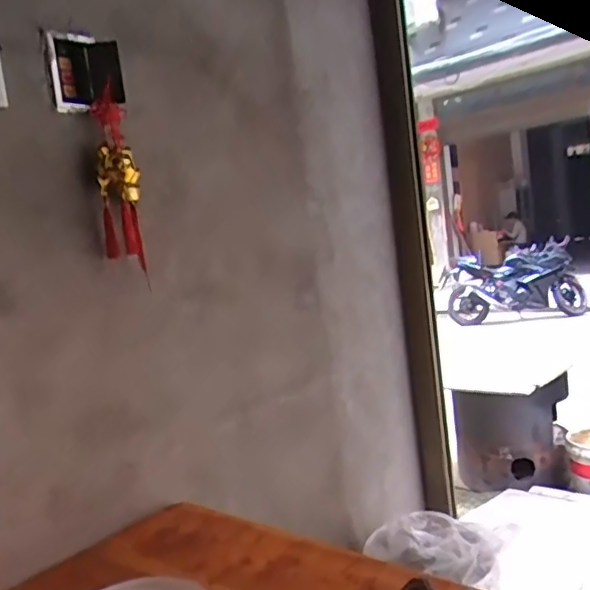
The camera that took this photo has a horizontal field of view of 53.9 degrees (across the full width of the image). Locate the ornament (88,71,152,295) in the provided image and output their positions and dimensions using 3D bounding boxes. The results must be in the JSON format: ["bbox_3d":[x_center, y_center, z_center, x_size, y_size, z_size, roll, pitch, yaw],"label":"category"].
[{"bbox_3d":[-0.293,-0.190,0.974,0.060,0.282,0.052,-5,5,5],"label":"ornament"}]

